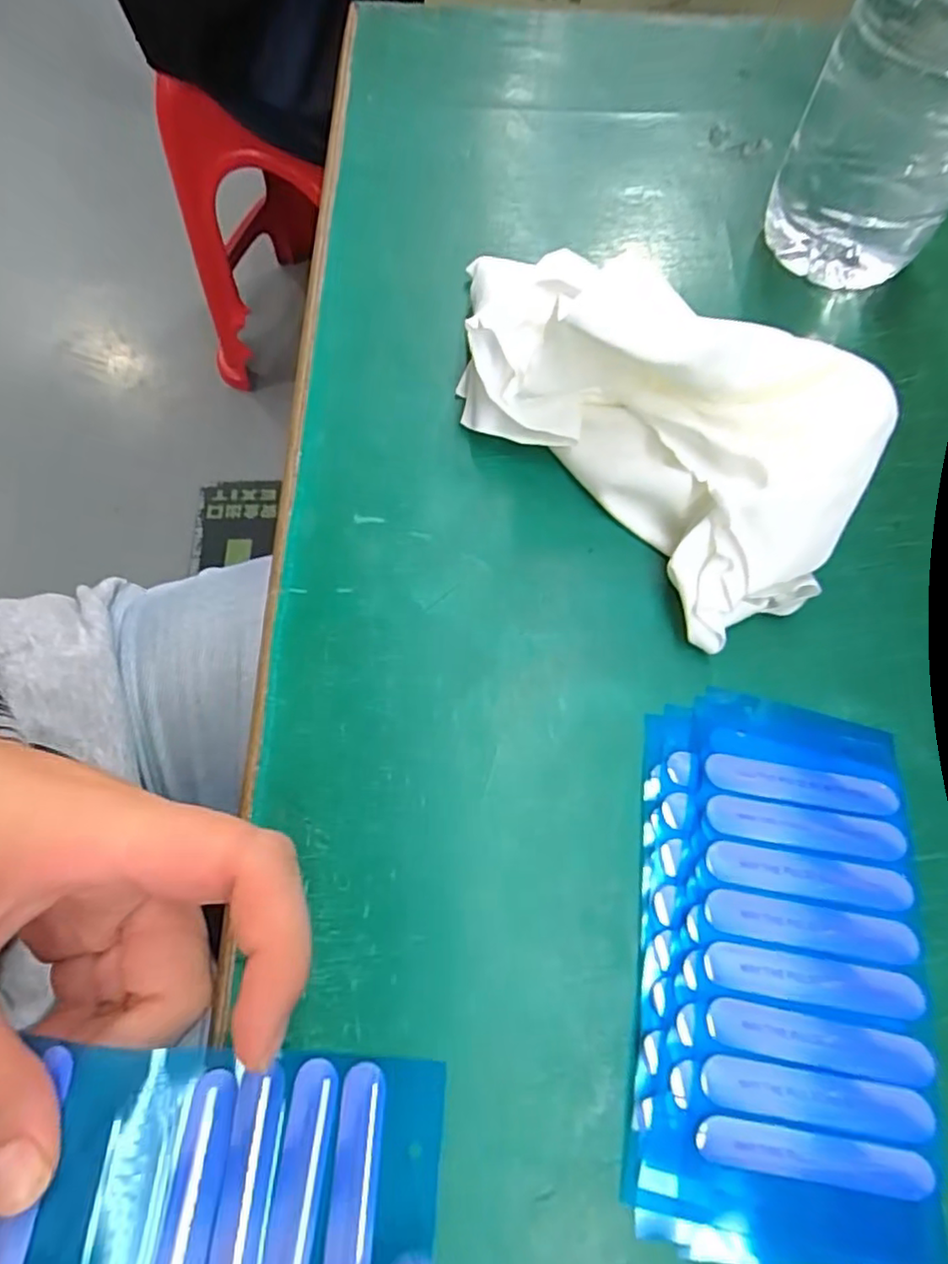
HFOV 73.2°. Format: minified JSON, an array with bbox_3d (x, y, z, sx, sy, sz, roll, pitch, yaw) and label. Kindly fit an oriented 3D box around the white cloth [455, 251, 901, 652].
[{"bbox_3d":[0.064,-0.068,0.197,0.083,0.053,0.126,-38,73,-16],"label":"white cloth"}]

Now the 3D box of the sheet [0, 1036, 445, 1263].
[{"bbox_3d":[-0.066,0.121,0.136,0.114,0.010,0.054,7,67,-5],"label":"sheet"}]

